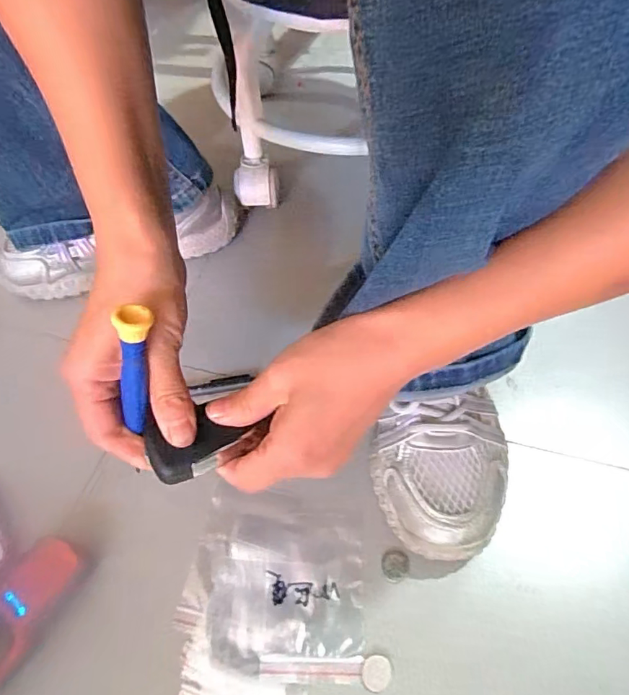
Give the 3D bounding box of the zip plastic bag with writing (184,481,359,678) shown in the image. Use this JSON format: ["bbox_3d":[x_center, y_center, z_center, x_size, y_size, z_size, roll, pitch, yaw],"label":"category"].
[{"bbox_3d":[-0.027,0.160,0.346,0.120,0.004,0.130,0,57,2],"label":"zip plastic bag with writing"}]

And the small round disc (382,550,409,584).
[{"bbox_3d":[0.058,0.156,0.343,0.019,0.006,0.021,0,57,2],"label":"small round disc"}]

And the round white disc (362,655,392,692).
[{"bbox_3d":[0.040,0.211,0.310,0.019,0.004,0.020,-1,57,2],"label":"round white disc"}]

